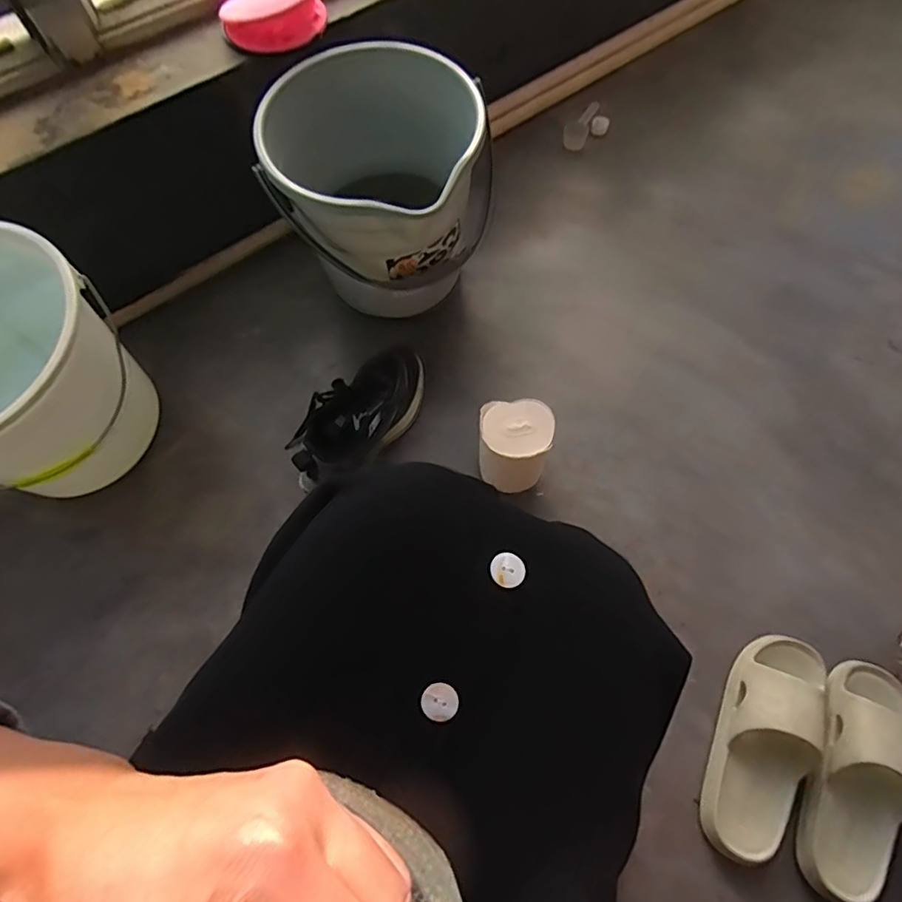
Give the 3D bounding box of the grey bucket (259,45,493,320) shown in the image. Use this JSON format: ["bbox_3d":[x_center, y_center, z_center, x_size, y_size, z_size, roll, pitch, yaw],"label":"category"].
[{"bbox_3d":[-0.097,-0.385,0.836,0.296,0.287,0.269,12,68,7],"label":"grey bucket"}]

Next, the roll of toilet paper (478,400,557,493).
[{"bbox_3d":[0.083,0.000,0.750,0.094,0.137,0.090,-1,67,2],"label":"roll of toilet paper"}]

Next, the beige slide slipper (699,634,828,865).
[{"bbox_3d":[0.375,0.340,0.639,0.103,0.061,0.257,23,70,11],"label":"beige slide slipper"}]

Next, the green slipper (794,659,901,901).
[{"bbox_3d":[0.472,0.371,0.624,0.097,0.058,0.253,25,70,12],"label":"green slipper"}]

